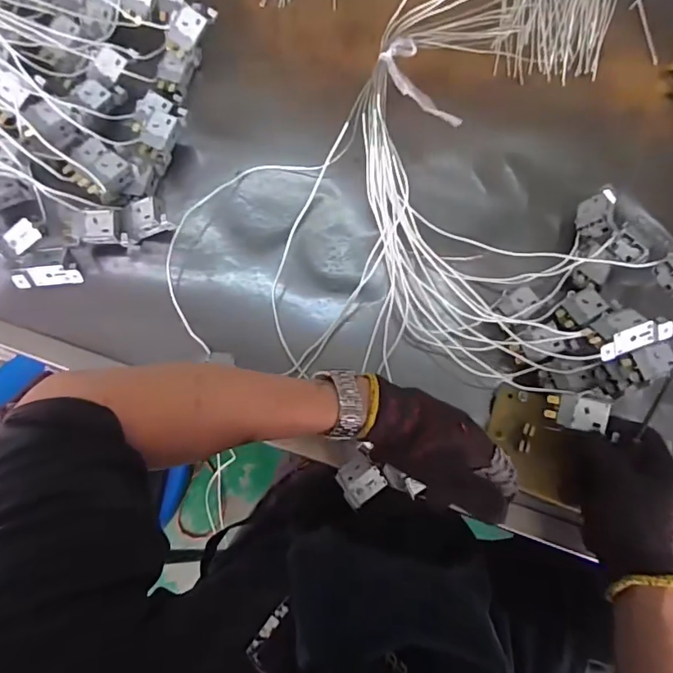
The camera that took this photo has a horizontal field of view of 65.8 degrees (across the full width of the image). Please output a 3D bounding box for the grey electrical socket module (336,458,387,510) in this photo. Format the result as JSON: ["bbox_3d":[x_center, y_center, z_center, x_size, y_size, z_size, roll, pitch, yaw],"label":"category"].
[{"bbox_3d":[0.020,0.134,0.483,0.038,0.029,0.037,-35,75,-12],"label":"grey electrical socket module"}]

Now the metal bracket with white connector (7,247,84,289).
[{"bbox_3d":[-0.313,-0.075,0.557,0.074,0.020,0.041,-7,71,-4],"label":"metal bracket with white connector"}]

